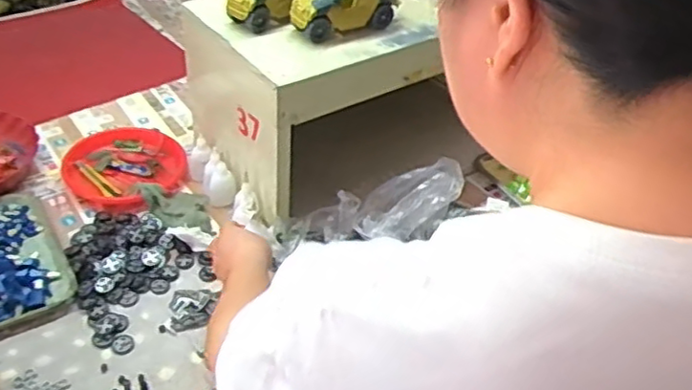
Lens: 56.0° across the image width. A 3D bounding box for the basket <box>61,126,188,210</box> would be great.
[{"bbox_3d":[-0.397,-0.047,1.172,0.202,0.046,0.215,-23,49,-29],"label":"basket"}]

